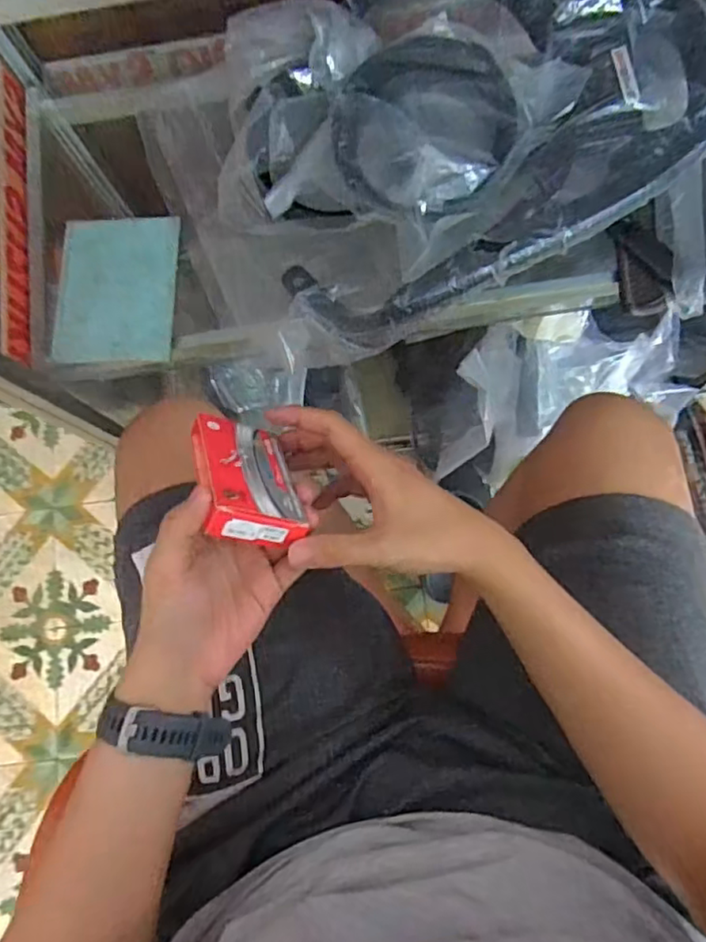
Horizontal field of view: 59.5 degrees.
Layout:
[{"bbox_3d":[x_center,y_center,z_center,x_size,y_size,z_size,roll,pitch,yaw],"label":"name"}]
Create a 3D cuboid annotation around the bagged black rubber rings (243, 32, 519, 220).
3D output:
[{"bbox_3d":[0.021,-0.299,0.553,0.244,0.072,0.170,15,80,7],"label":"bagged black rubber rings"}]

